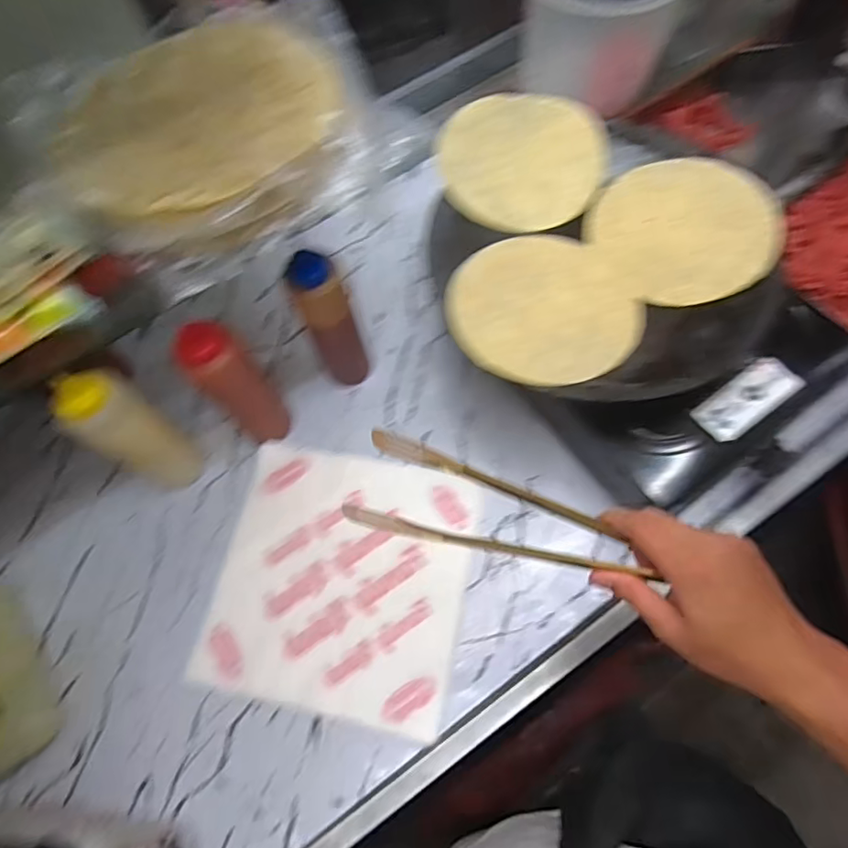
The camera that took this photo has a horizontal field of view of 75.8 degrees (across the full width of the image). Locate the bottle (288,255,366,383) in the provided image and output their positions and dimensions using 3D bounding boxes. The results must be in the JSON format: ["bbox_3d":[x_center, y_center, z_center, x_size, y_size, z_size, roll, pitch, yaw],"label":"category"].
[{"bbox_3d":[-0.096,-0.105,0.584,0.060,0.193,0.045,-20,65,-3],"label":"bottle"}]

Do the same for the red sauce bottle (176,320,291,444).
[{"bbox_3d":[-0.186,-0.037,0.557,0.058,0.190,0.054,-1,64,3],"label":"red sauce bottle"}]

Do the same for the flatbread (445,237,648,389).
[{"bbox_3d":[0.115,-0.111,0.518,0.172,0.008,0.165,-1,64,3],"label":"flatbread"}]

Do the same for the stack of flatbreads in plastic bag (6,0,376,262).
[{"bbox_3d":[-0.167,-0.241,0.426,0.250,0.045,0.243,-22,65,-7],"label":"stack of flatbreads in plastic bag"}]

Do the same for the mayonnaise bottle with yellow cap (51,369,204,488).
[{"bbox_3d":[-0.288,0.015,0.547,0.063,0.205,0.052,-42,68,-13],"label":"mayonnaise bottle with yellow cap"}]

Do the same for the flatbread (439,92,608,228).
[{"bbox_3d":[0.103,-0.285,0.586,0.171,0.010,0.159,0,79,0],"label":"flatbread"}]

